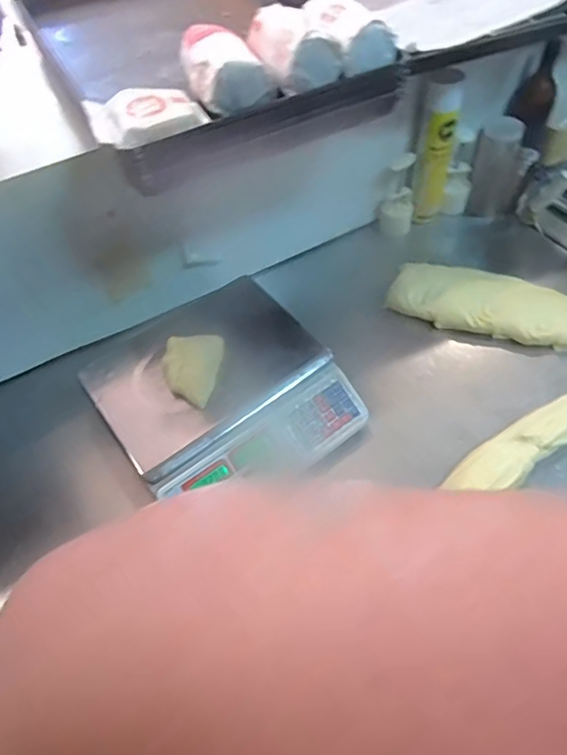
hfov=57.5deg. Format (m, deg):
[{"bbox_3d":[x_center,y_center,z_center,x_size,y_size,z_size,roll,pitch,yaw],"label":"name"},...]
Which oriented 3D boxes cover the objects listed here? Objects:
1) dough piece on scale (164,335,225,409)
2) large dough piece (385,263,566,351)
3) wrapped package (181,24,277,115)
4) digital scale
[{"bbox_3d":[-0.141,-0.013,0.805,0.090,0.049,0.111,0,51,3],"label":"dough piece on scale"},{"bbox_3d":[0.396,-0.141,0.978,0.388,0.046,0.136,11,53,12],"label":"large dough piece"},{"bbox_3d":[-0.074,-0.392,0.662,0.091,0.072,0.141,-20,53,-13],"label":"wrapped package"},{"bbox_3d":[-0.096,0.027,0.835,0.349,0.086,0.339,-31,56,-20],"label":"digital scale"}]

